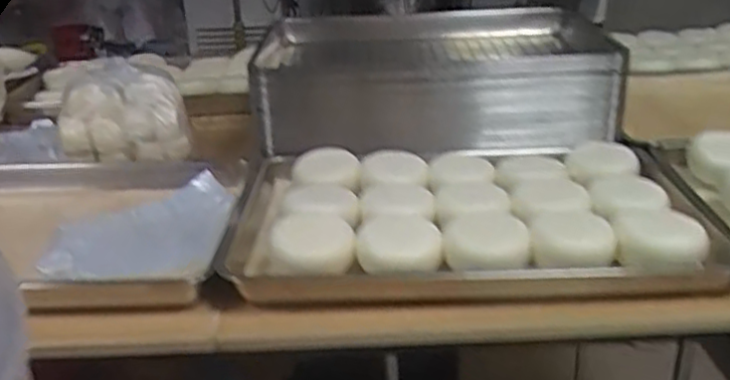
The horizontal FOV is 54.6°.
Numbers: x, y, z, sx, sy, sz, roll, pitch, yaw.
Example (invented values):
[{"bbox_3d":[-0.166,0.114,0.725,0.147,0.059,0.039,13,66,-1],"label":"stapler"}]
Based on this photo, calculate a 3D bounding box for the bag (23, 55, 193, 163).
[{"bbox_3d":[-0.431,-0.125,1.224,0.233,0.110,0.235,-9,63,-10],"label":"bag"}]

